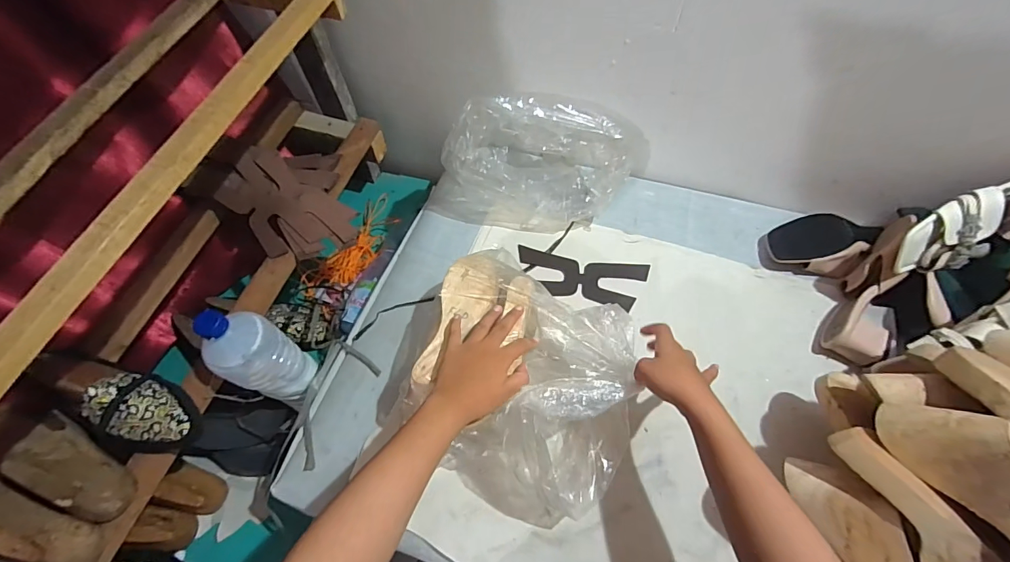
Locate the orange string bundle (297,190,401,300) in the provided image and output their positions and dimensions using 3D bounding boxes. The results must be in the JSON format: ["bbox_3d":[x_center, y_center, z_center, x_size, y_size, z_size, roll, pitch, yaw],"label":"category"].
[{"bbox_3d":[-0.310,-0.073,0.903,0.076,0.034,0.278,24,64,15],"label":"orange string bundle"}]

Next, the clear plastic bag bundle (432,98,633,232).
[{"bbox_3d":[0.043,-0.208,0.736,0.353,0.177,0.167,4,61,5],"label":"clear plastic bag bundle"}]

